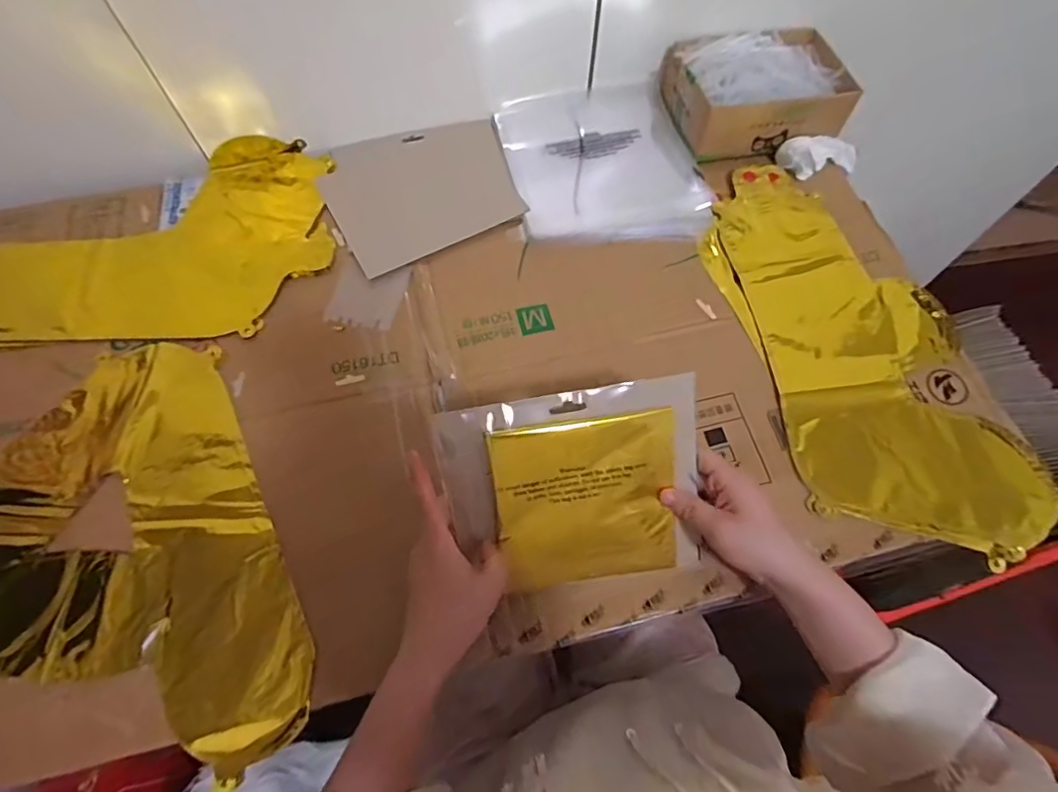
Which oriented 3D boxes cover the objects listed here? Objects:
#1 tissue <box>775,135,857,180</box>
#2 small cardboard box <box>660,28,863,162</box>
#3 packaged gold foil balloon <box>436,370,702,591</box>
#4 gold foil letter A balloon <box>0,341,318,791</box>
[{"bbox_3d":[0.343,-0.281,0.646,0.104,0.032,0.040,-10,64,-19],"label":"tissue"},{"bbox_3d":[0.268,-0.355,0.644,0.193,0.076,0.135,-12,66,-5],"label":"small cardboard box"},{"bbox_3d":[0.037,0.075,0.429,0.191,0.009,0.161,-9,108,-7],"label":"packaged gold foil balloon"},{"bbox_3d":[-0.389,0.151,0.443,0.364,0.020,0.363,-21,66,-11],"label":"gold foil letter A balloon"}]

